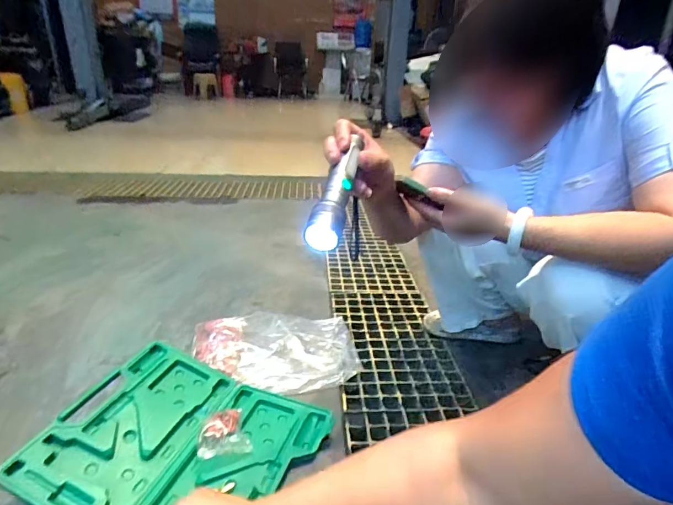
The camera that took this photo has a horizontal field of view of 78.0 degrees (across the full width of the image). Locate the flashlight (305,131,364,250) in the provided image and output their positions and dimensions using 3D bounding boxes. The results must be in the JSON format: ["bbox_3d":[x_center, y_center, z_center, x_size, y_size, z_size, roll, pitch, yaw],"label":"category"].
[{"bbox_3d":[0.001,-0.066,0.446,0.031,0.032,0.145,10,55,12],"label":"flashlight"}]

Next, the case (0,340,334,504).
[{"bbox_3d":[-0.244,0.316,0.685,0.389,0.073,0.332,12,26,14],"label":"case"}]

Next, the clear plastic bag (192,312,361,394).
[{"bbox_3d":[-0.131,0.219,0.962,0.370,0.059,0.255,-3,26,-16],"label":"clear plastic bag"}]

